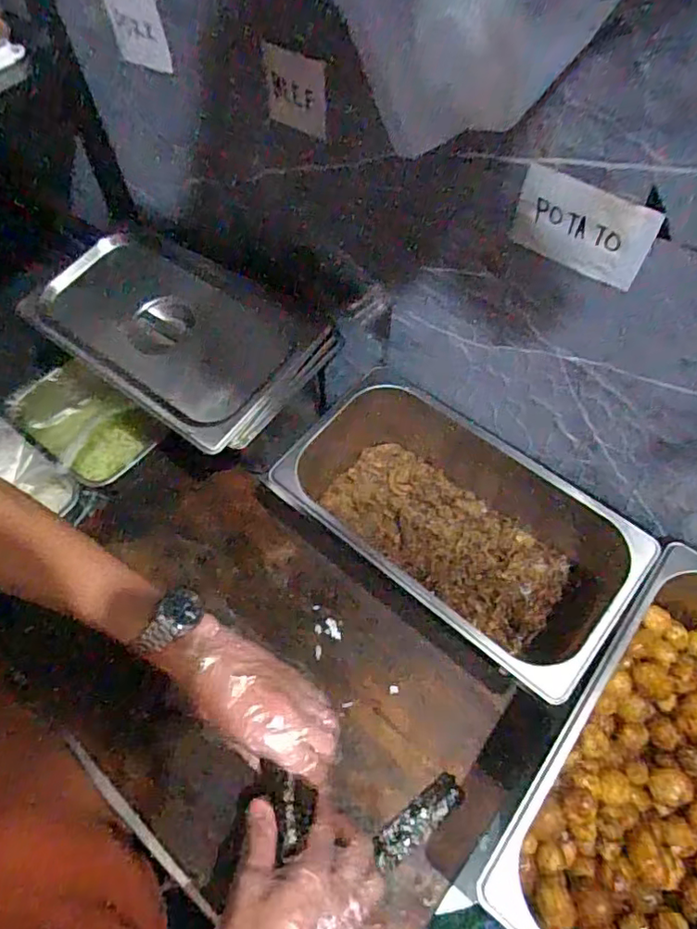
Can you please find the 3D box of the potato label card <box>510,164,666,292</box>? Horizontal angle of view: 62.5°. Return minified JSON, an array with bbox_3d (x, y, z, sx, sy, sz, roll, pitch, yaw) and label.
[{"bbox_3d":[0.146,-0.149,0.362,0.086,0.059,0.004,29,64,18],"label":"potato label card"}]

